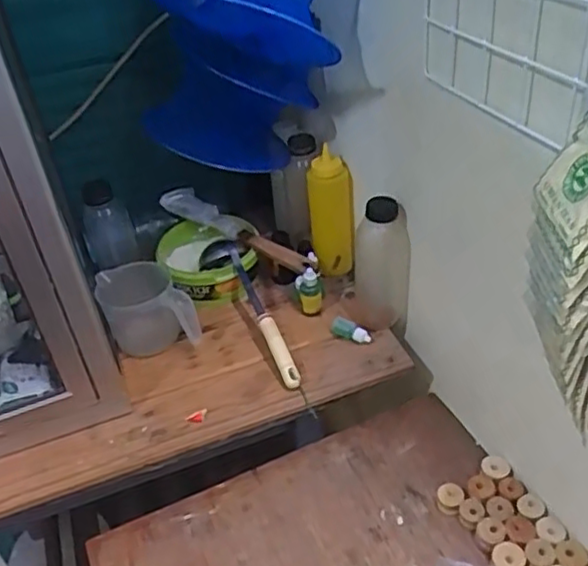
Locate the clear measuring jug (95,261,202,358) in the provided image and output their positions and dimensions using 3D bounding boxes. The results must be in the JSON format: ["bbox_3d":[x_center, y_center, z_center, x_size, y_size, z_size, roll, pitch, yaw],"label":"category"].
[{"bbox_3d":[-0.202,0.034,0.926,0.122,0.094,0.084,-13,39,-10],"label":"clear measuring jug"}]

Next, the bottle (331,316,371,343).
[{"bbox_3d":[0.079,0.065,0.923,0.060,0.017,0.026,16,43,25],"label":"bottle"}]

